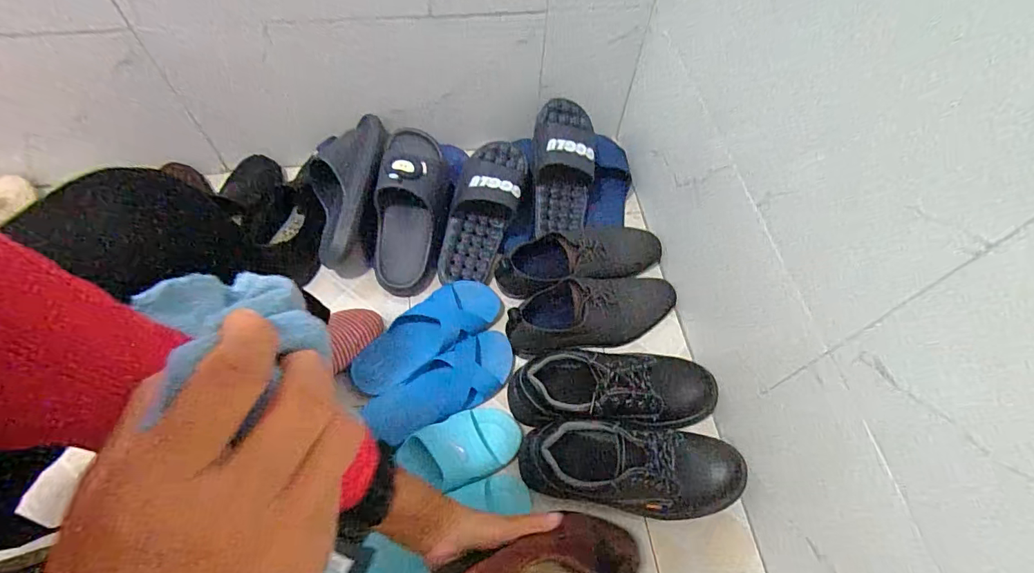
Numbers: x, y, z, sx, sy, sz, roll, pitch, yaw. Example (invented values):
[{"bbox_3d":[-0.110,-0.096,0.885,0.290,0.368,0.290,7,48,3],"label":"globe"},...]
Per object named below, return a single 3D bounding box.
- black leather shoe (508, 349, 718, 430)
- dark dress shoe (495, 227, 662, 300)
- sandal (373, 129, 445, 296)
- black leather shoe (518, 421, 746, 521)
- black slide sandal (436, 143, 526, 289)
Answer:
[{"bbox_3d":[0.136,0.149,0.652,0.280,0.095,0.111,-3,61,-4],"label":"black leather shoe"},{"bbox_3d":[0.111,-0.041,0.755,0.284,0.084,0.088,-21,64,-14],"label":"dark dress shoe"},{"bbox_3d":[-0.178,-0.126,0.779,0.108,0.083,0.277,4,88,0],"label":"sandal"},{"bbox_3d":[0.149,0.235,0.607,0.285,0.109,0.102,1,60,-2],"label":"black leather shoe"},{"bbox_3d":[-0.059,-0.129,0.793,0.114,0.067,0.265,17,81,7],"label":"black slide sandal"}]

